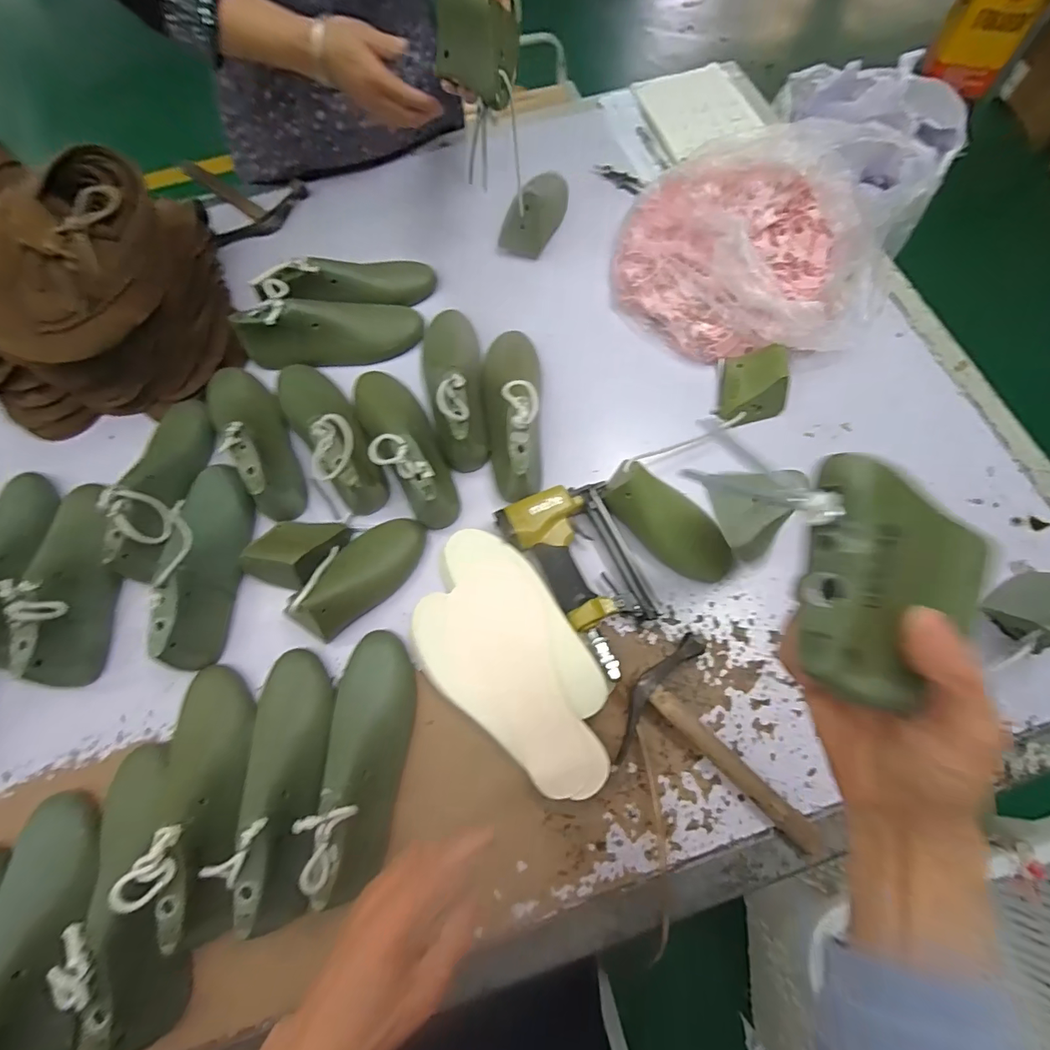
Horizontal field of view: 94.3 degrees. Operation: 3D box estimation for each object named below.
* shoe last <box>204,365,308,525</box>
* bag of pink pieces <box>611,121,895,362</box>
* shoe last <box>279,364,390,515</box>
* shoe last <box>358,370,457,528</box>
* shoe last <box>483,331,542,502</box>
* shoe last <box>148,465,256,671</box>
[{"bbox_3d":[-0.357,-0.123,0.626,0.081,0.083,0.246,-31,72,-9],"label":"shoe last"},{"bbox_3d":[0.326,-0.398,0.691,0.377,0.114,0.346,15,71,7],"label":"bag of pink pieces"},{"bbox_3d":[-0.261,-0.132,0.631,0.080,0.092,0.246,-33,73,-10],"label":"shoe last"},{"bbox_3d":[-0.162,-0.113,0.614,0.088,0.069,0.243,-23,72,-7],"label":"shoe last"},{"bbox_3d":[-0.019,-0.156,0.627,0.079,0.085,0.251,0,71,0],"label":"shoe last"},{"bbox_3d":[-0.391,0.041,0.581,0.072,0.085,0.254,-3,71,-1],"label":"shoe last"}]

